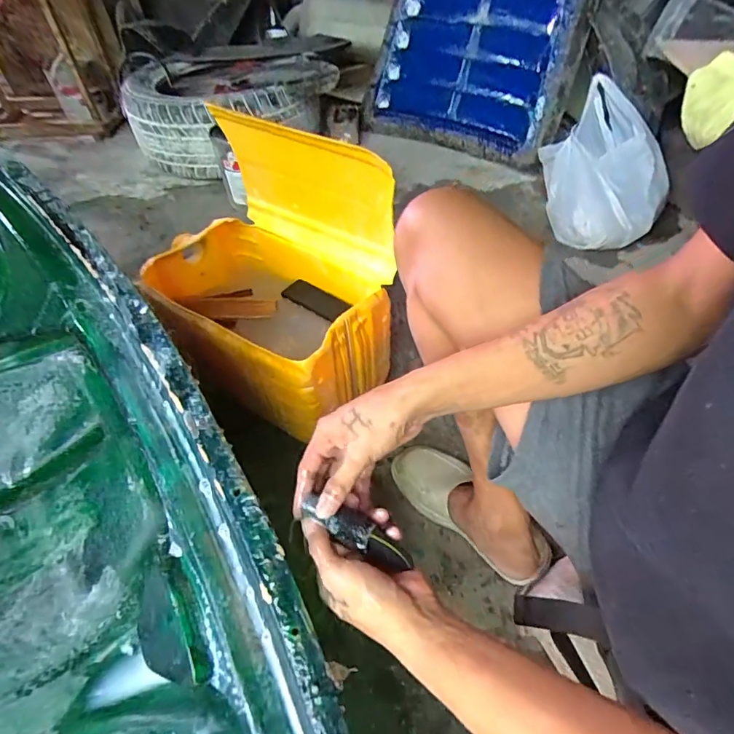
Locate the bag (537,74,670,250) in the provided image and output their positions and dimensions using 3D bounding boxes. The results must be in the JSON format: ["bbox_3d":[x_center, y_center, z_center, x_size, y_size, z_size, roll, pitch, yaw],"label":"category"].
[{"bbox_3d":[0.594,-0.491,1.151,0.240,0.280,0.290,-1,49,2],"label":"bag"}]

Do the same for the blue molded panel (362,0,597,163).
[{"bbox_3d":[0.316,-1.037,1.334,0.636,0.732,0.107,30,38,30],"label":"blue molded panel"}]

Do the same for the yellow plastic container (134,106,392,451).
[{"bbox_3d":[-0.164,-0.159,0.757,0.382,0.353,0.269,30,57,25],"label":"yellow plastic container"}]

